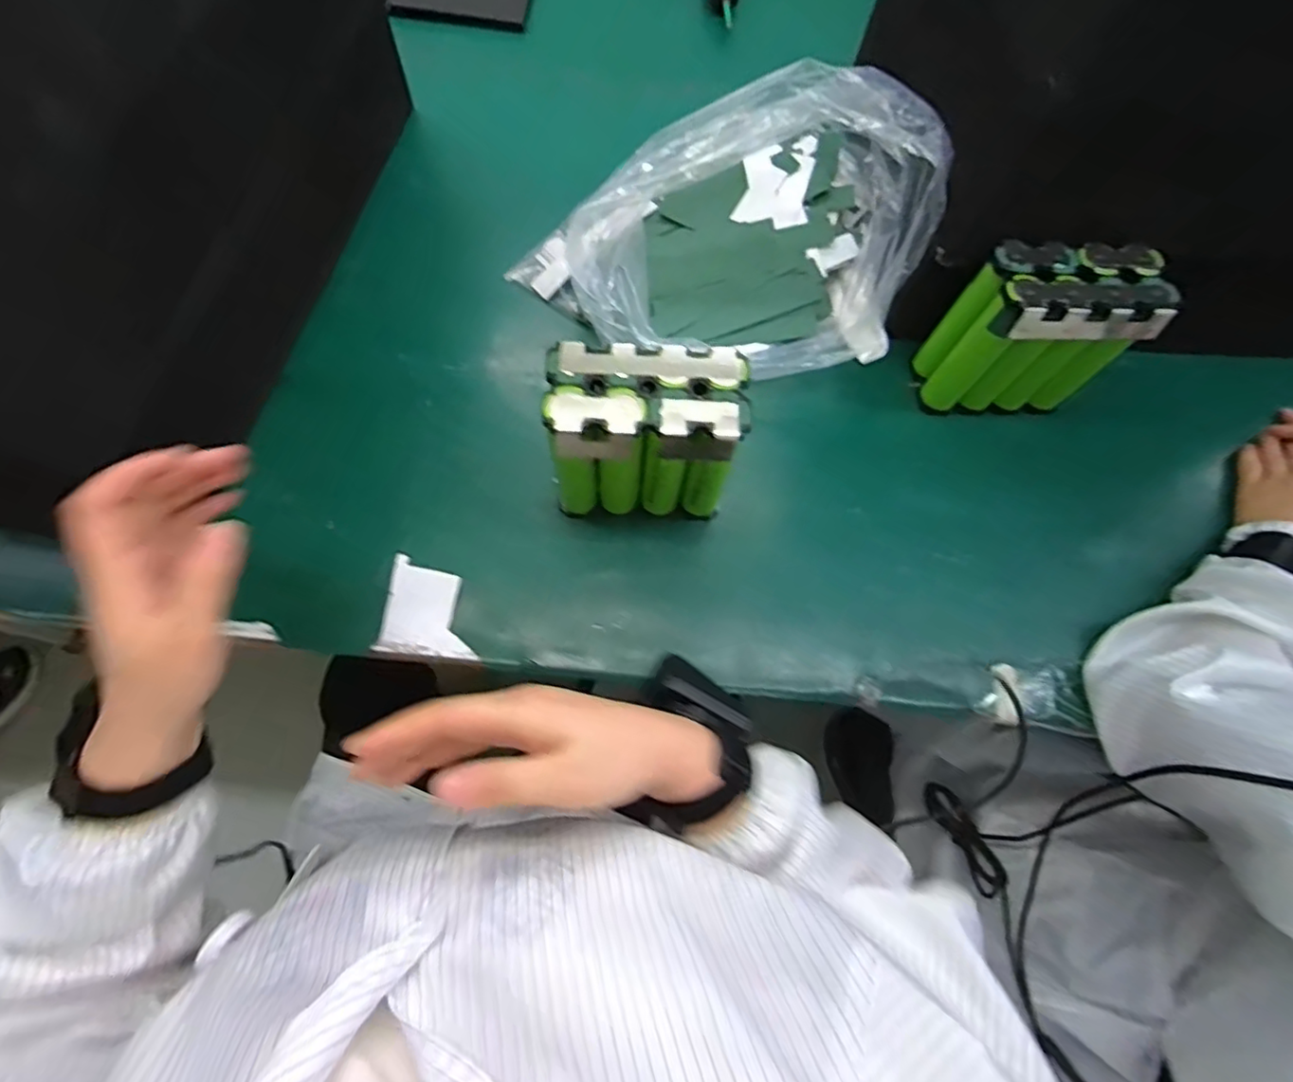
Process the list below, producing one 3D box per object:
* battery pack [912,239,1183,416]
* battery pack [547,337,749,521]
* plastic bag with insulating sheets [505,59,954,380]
[{"bbox_3d":[0.332,-0.176,0.530,0.133,0.145,0.071,0,69,-4],"label":"battery pack"},{"bbox_3d":[-0.002,-0.076,0.469,0.133,0.145,0.074,1,69,-4],"label":"battery pack"},{"bbox_3d":[0.088,-0.264,0.549,0.356,0.178,0.236,-23,73,-12],"label":"plastic bag with insulating sheets"}]

